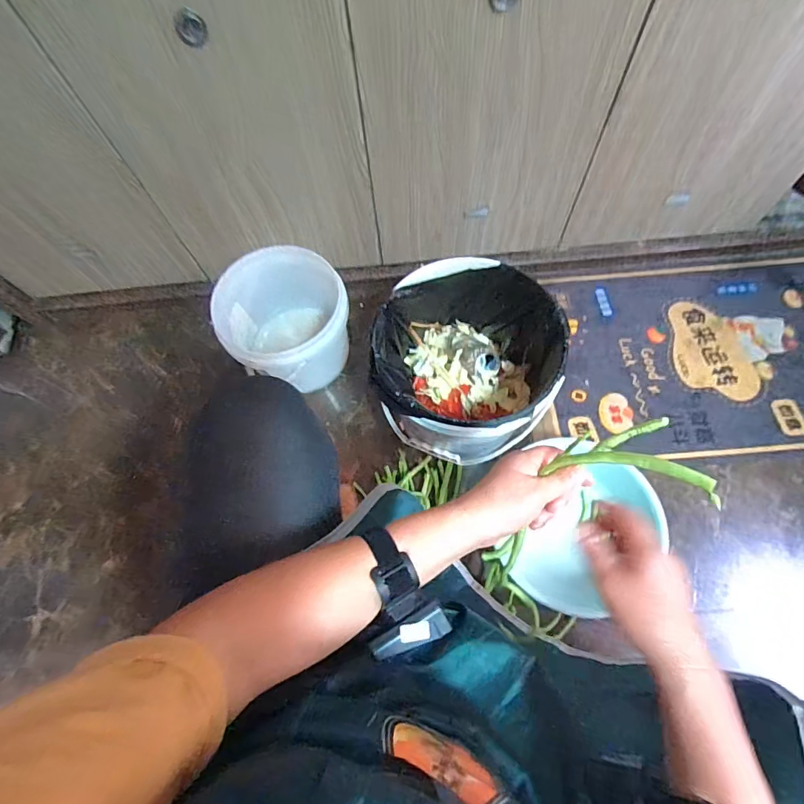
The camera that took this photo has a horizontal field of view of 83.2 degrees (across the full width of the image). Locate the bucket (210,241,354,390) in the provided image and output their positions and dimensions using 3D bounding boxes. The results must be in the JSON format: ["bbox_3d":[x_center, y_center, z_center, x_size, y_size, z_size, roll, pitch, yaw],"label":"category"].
[{"bbox_3d":[-0.235,-0.157,0.990,0.258,0.262,0.268,-1,69,3],"label":"bucket"}]

